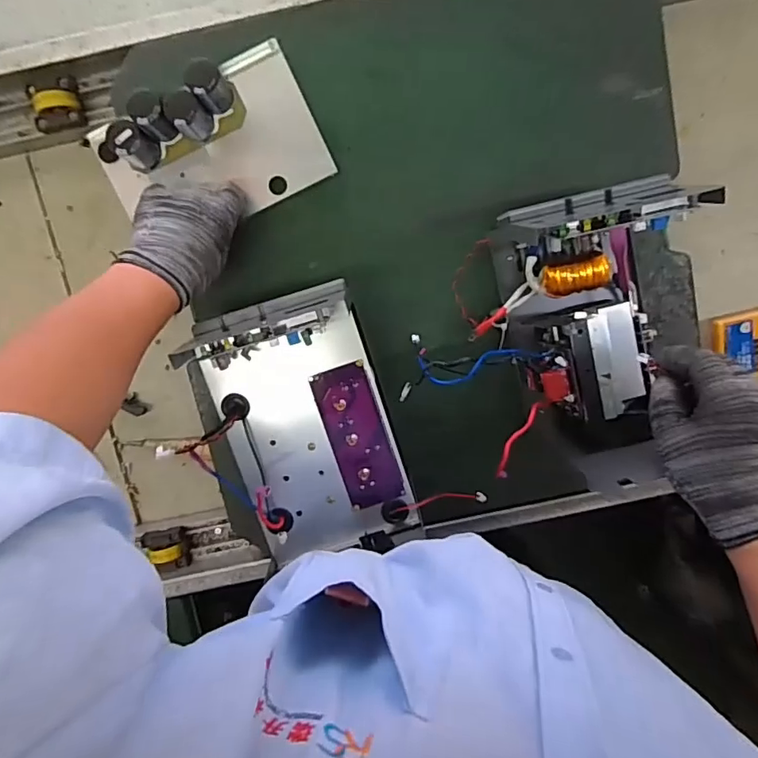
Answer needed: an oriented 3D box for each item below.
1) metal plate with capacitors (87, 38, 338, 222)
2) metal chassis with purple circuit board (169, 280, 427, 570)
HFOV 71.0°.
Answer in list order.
[{"bbox_3d":[-0.177,-0.238,0.546,0.222,0.065,0.147,-25,98,3],"label":"metal plate with capacitors"},{"bbox_3d":[-0.063,0.052,0.474,0.150,0.065,0.244,-20,98,2],"label":"metal chassis with purple circuit board"}]

